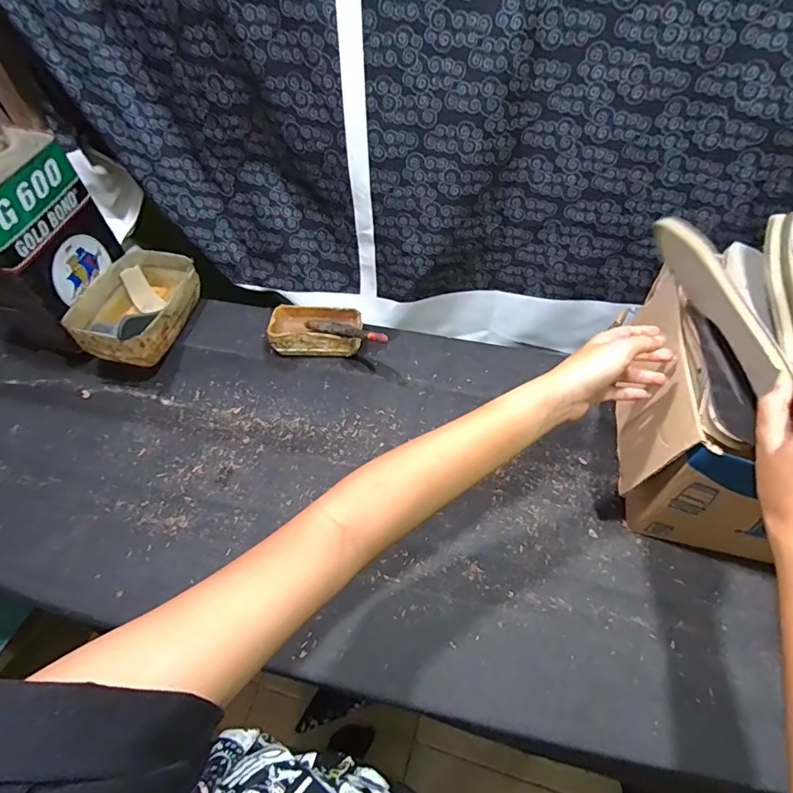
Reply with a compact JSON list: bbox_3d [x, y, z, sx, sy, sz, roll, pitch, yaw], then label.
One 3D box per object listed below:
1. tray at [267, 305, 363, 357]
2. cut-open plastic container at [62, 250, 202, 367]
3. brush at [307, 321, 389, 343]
[{"bbox_3d":[-0.115,-0.096,0.696,0.127,0.047,0.073,1,51,1],"label":"tray"},{"bbox_3d":[-0.376,-0.132,0.708,0.126,0.082,0.199,8,51,7],"label":"cut-open plastic container"},{"bbox_3d":[-0.070,-0.088,0.643,0.147,0.017,0.021,16,50,36],"label":"brush"}]

